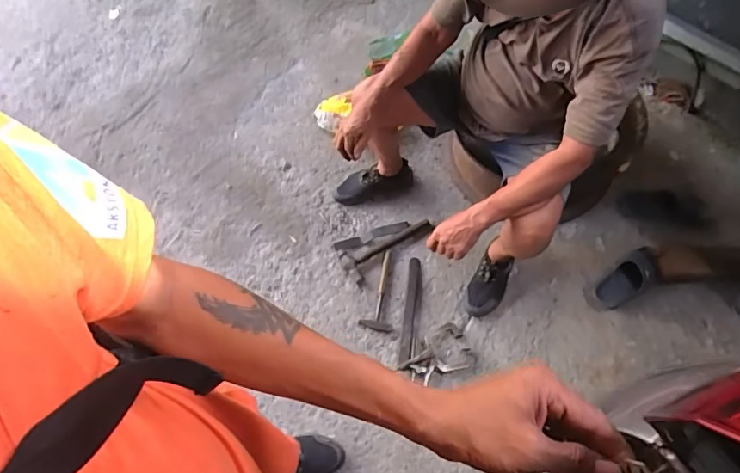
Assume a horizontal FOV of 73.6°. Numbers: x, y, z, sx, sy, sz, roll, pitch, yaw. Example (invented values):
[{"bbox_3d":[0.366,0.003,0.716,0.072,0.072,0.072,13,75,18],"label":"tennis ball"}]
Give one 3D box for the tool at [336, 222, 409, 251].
[{"bbox_3d":[0.006,0.000,1.592,0.241,0.022,0.038,-17,67,-7],"label":"tool"}]

